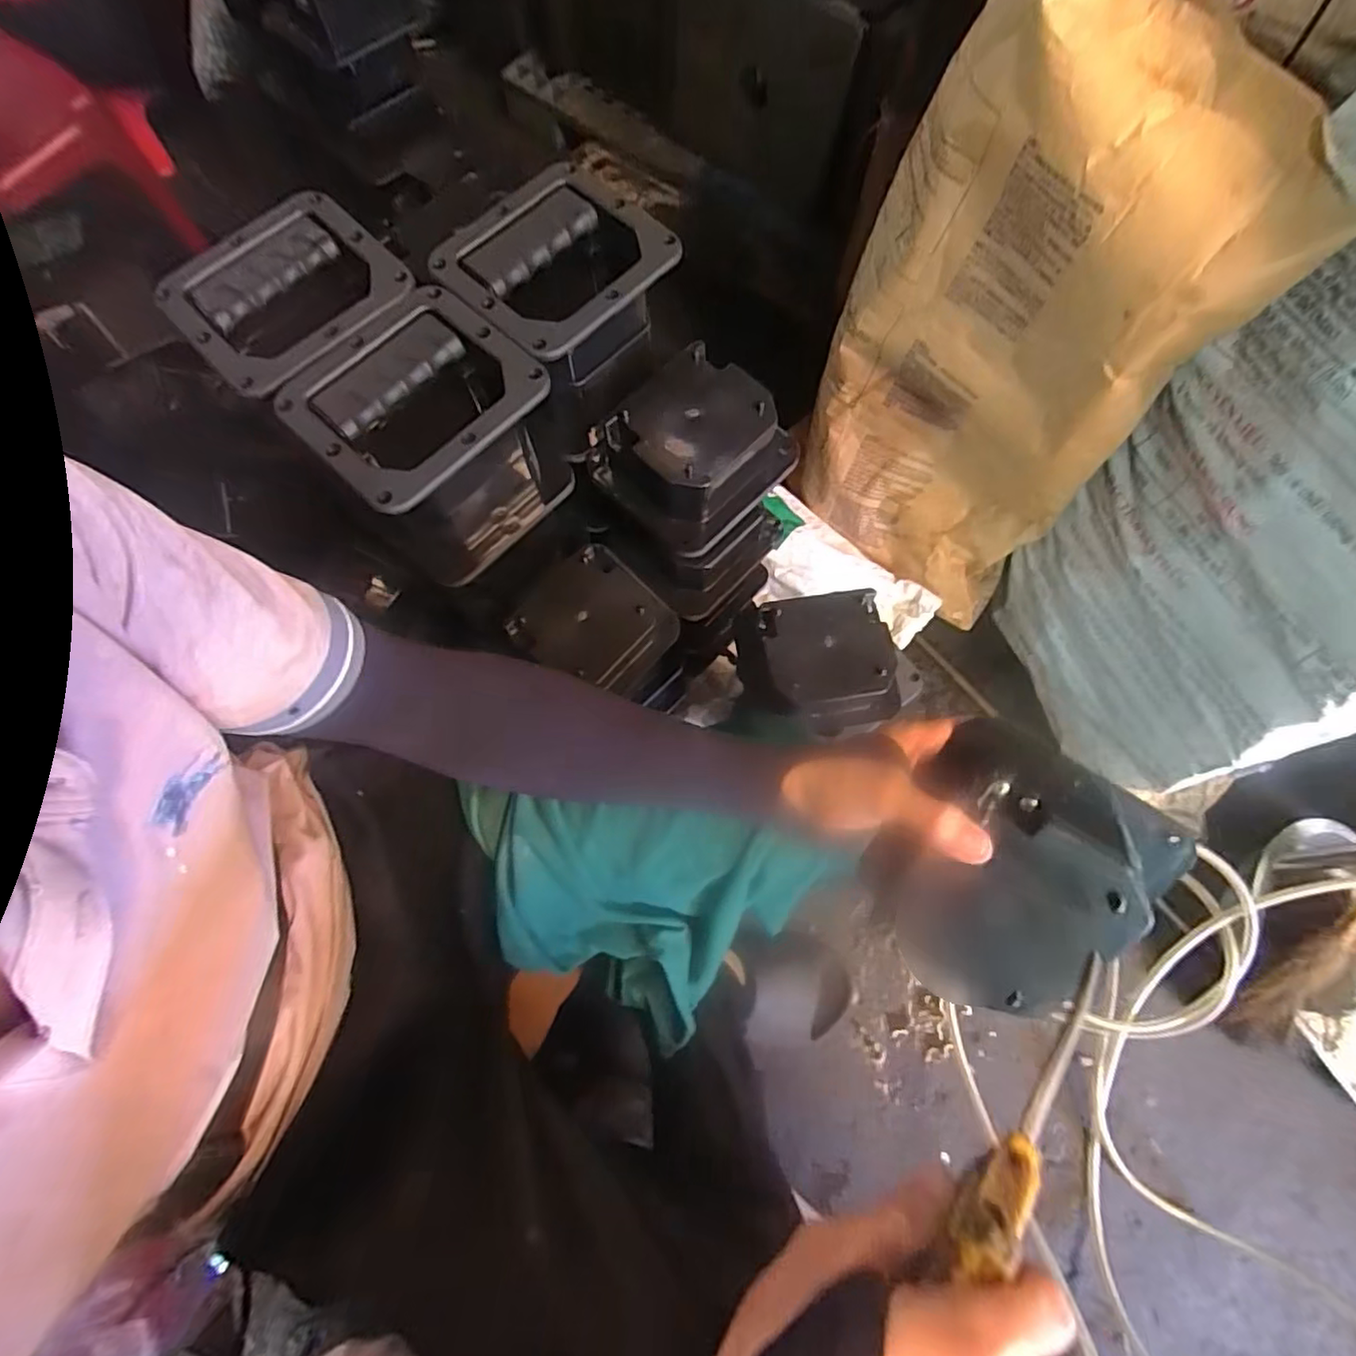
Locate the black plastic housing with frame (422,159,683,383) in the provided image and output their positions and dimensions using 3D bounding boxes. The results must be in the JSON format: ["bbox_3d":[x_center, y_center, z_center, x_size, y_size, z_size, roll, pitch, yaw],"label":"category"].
[{"bbox_3d":[-0.087,-0.296,0.488,0.147,0.068,0.139,-42,76,-11],"label":"black plastic housing with frame"}]

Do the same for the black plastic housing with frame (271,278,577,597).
[{"bbox_3d":[-0.178,-0.175,0.485,0.133,0.126,0.145,39,77,12],"label":"black plastic housing with frame"}]

